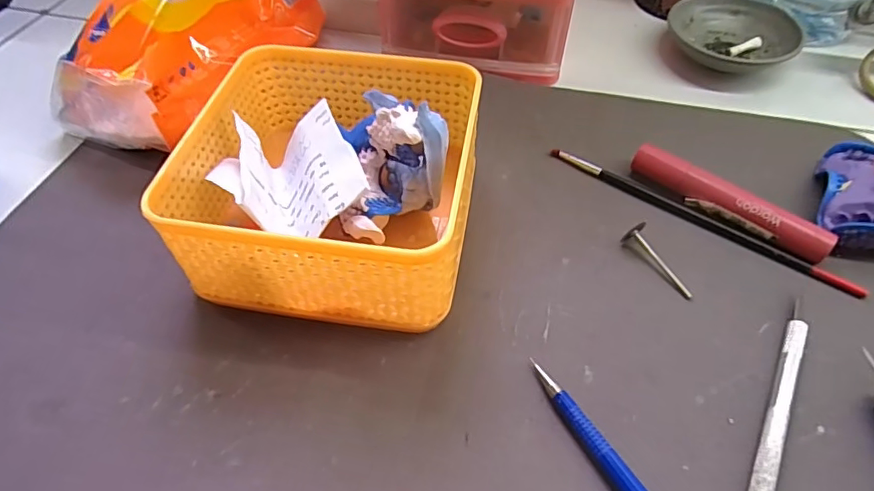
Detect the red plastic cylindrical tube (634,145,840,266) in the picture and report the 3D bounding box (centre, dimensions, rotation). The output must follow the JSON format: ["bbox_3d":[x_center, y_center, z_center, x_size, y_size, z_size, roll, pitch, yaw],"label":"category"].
[{"bbox_3d":[0.155,-0.023,0.288,0.104,0.019,0.014,35,60,25],"label":"red plastic cylindrical tube"}]

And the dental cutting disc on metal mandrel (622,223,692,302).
[{"bbox_3d":[0.115,0.007,0.270,0.011,0.013,0.044,-29,57,-21],"label":"dental cutting disc on metal mandrel"}]

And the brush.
[{"bbox_3d":[0.141,-0.017,0.292,0.170,0.006,0.009,31,58,23],"label":"brush"}]

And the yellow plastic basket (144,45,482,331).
[{"bbox_3d":[-0.049,-0.034,0.270,0.132,0.066,0.134,6,52,5],"label":"yellow plastic basket"}]

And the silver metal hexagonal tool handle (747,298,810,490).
[{"bbox_3d":[0.140,0.072,0.219,0.008,0.008,0.127,25,56,19],"label":"silver metal hexagonal tool handle"}]

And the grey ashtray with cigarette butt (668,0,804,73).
[{"bbox_3d":[0.215,-0.153,0.384,0.067,0.031,0.073,-27,56,-19],"label":"grey ashtray with cigarette butt"}]

